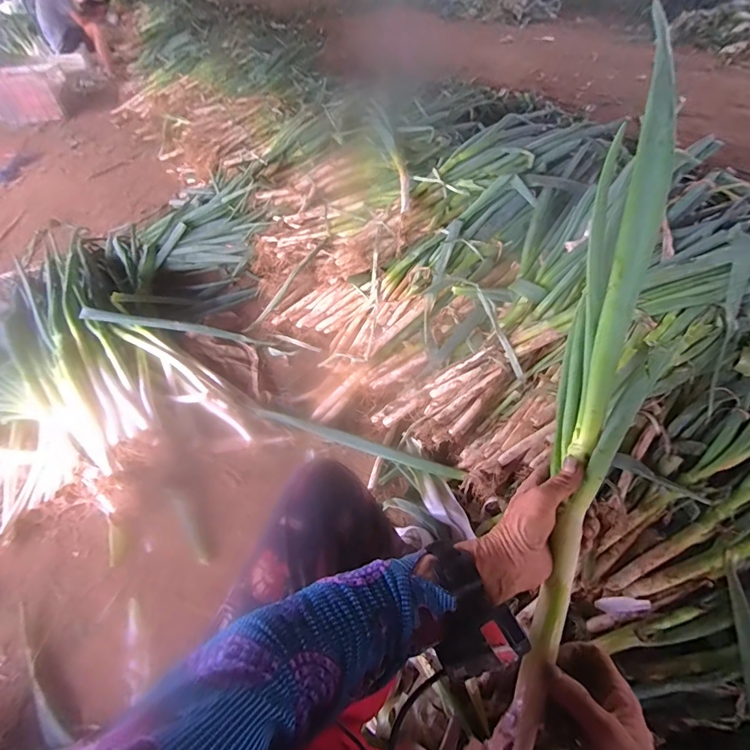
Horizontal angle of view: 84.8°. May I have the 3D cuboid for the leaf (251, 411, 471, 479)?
[{"bbox_3d":[-0.051,0.167,1.020,0.542,0.031,0.039,15,50,18],"label":"leaf"}]

